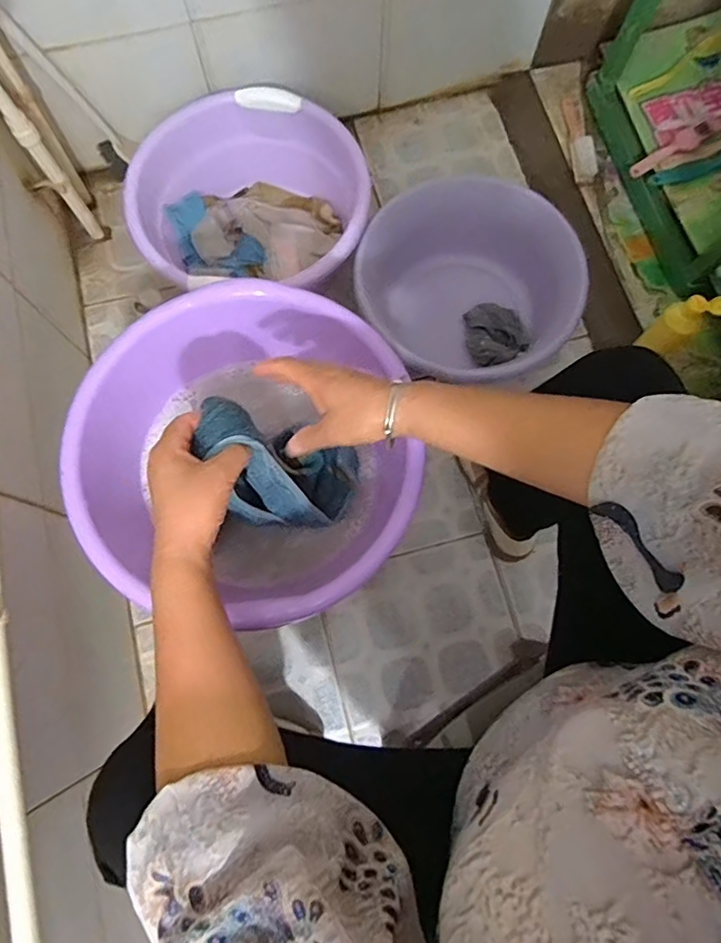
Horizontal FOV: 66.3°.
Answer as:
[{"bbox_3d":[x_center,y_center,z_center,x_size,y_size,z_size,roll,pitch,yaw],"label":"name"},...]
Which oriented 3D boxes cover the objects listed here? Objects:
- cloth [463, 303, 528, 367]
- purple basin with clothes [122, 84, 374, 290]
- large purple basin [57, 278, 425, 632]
[{"bbox_3d":[0.238,-0.241,0.972,0.098,0.041,0.126,-17,77,-5],"label":"cloth"},{"bbox_3d":[-0.184,-0.464,0.992,0.369,0.193,0.358,0,76,-1],"label":"purple basin with clothes"},{"bbox_3d":[-0.115,-0.015,0.627,0.351,0.131,0.355,0,76,-1],"label":"large purple basin"}]

